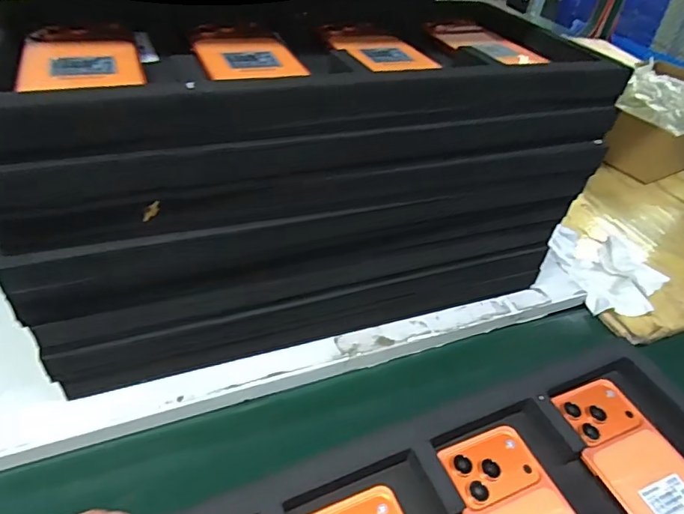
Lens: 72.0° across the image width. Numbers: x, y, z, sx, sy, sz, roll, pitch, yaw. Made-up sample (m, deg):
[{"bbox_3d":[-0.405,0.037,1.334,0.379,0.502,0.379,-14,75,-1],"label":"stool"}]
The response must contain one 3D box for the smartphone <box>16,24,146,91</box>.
[{"bbox_3d":[-0.187,-0.146,0.339,0.073,0.008,0.128,-12,45,-21],"label":"smartphone"}]

